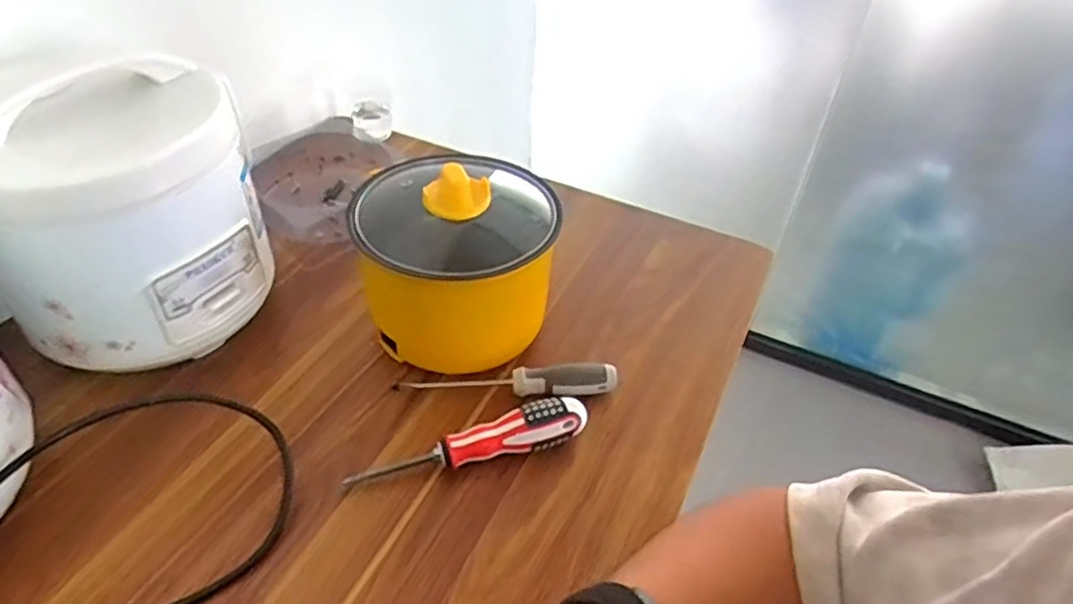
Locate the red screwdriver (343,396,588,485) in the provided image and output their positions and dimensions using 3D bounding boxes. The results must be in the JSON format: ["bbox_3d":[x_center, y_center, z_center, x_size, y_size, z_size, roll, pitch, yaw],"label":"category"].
[{"bbox_3d":[-0.048,0.107,0.513,0.179,0.036,0.028,-14,42,-17],"label":"red screwdriver"}]

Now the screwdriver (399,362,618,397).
[{"bbox_3d":[-0.019,0.068,0.571,0.176,0.031,0.023,-3,40,-5],"label":"screwdriver"}]

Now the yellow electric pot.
[{"bbox_3d":[-0.065,-0.039,0.589,0.170,0.149,0.154,-7,41,-9],"label":"yellow electric pot"}]

